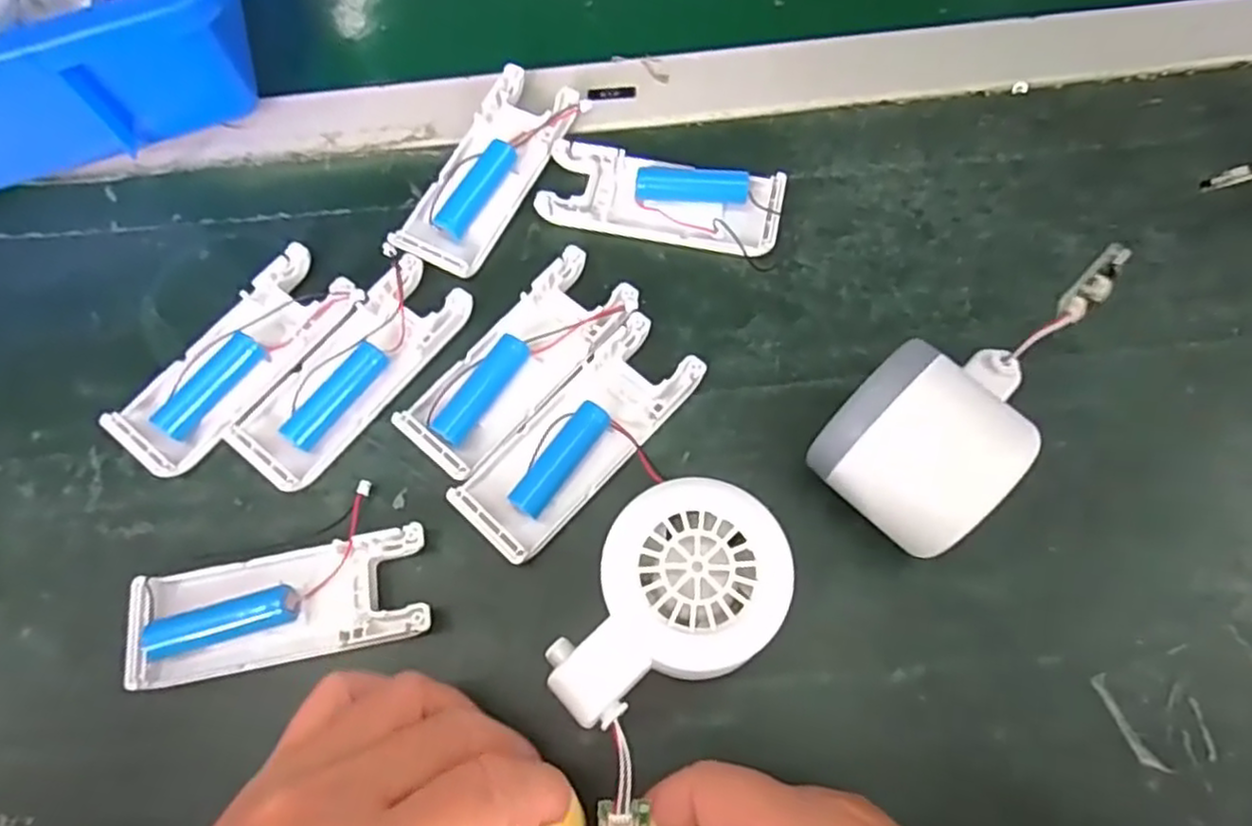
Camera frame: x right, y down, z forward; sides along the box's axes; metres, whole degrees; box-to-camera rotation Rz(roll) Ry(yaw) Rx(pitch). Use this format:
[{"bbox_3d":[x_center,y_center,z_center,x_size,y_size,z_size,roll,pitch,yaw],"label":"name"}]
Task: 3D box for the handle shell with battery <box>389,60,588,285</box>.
[{"bbox_3d":[-0.062,-0.110,0.331,0.040,0.015,0.105,26,73,11],"label":"handle shell with battery"}]

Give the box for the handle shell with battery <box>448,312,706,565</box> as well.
[{"bbox_3d":[-0.018,0.008,0.285,0.040,0.016,0.104,40,76,15],"label":"handle shell with battery"}]

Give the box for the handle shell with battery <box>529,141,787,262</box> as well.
[{"bbox_3d":[0.016,-0.095,0.326,0.104,0.012,0.043,12,70,7],"label":"handle shell with battery"}]

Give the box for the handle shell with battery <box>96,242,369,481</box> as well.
[{"bbox_3d":[-0.161,-0.023,0.302,0.041,0.013,0.104,38,75,15],"label":"handle shell with battery"}]

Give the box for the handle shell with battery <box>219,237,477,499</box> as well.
[{"bbox_3d":[-0.112,-0.019,0.298,0.041,0.013,0.103,35,74,14],"label":"handle shell with battery"}]

